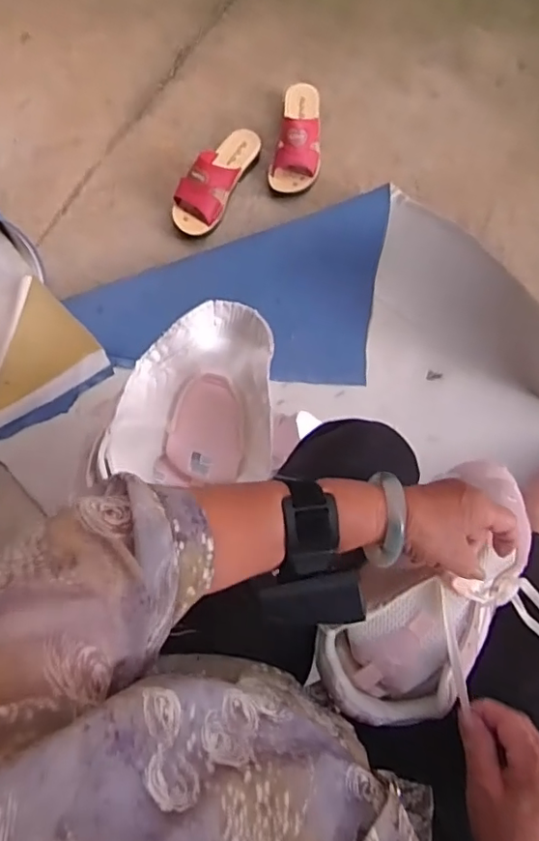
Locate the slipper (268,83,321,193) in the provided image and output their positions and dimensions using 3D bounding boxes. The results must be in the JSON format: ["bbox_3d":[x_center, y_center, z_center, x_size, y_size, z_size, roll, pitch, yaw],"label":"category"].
[{"bbox_3d":[0.058,-0.534,1.046,0.089,0.072,0.221,10,77,3],"label":"slipper"}]

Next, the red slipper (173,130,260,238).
[{"bbox_3d":[-0.099,-0.439,1.016,0.083,0.068,0.223,26,78,7],"label":"red slipper"}]

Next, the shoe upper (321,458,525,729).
[{"bbox_3d":[0.153,0.149,0.505,0.111,0.086,0.258,41,72,9],"label":"shoe upper"}]

